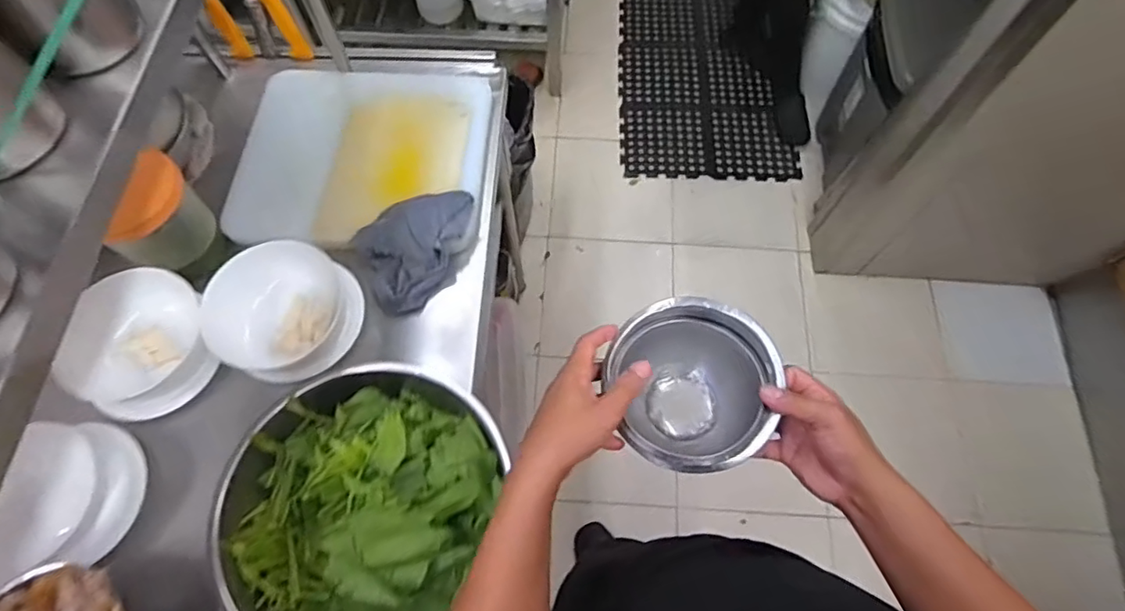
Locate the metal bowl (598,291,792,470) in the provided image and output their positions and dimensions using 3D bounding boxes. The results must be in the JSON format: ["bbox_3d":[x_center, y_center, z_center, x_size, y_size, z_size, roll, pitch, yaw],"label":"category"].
[{"bbox_3d":[0.134,0.085,0.611,0.161,0.076,0.169,-18,67,-7],"label":"metal bowl"}]

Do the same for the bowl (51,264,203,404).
[{"bbox_3d":[-0.597,0.047,0.824,0.175,0.085,0.165,0,66,0],"label":"bowl"}]

